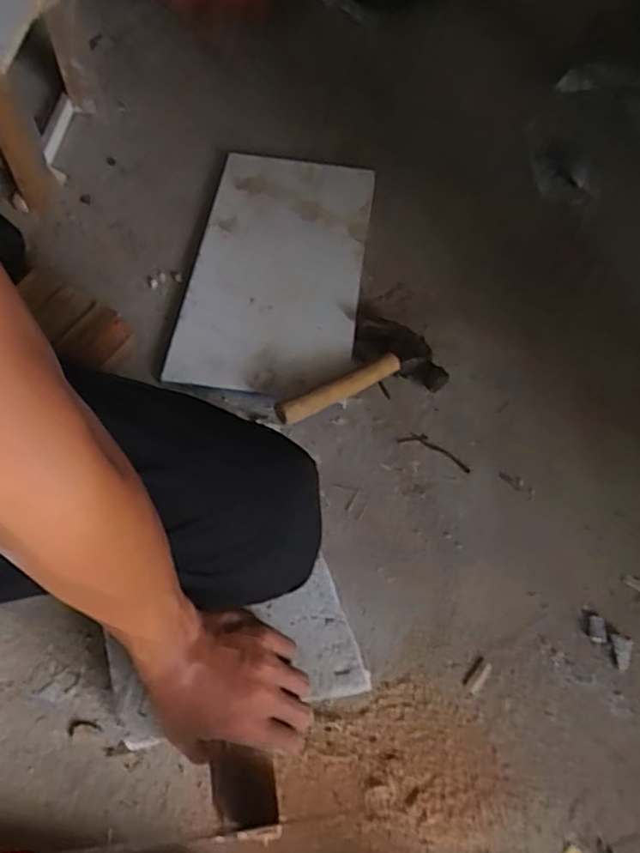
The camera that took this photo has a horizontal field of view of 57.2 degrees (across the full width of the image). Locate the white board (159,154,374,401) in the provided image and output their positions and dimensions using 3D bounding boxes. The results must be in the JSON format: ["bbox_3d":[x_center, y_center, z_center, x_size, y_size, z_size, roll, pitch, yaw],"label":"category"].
[{"bbox_3d":[-0.056,-0.211,0.780,0.220,0.019,0.405,9,65,-1],"label":"white board"}]

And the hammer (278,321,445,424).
[{"bbox_3d":[0.034,-0.071,0.703,0.214,0.062,0.117,-19,63,-14],"label":"hammer"}]

